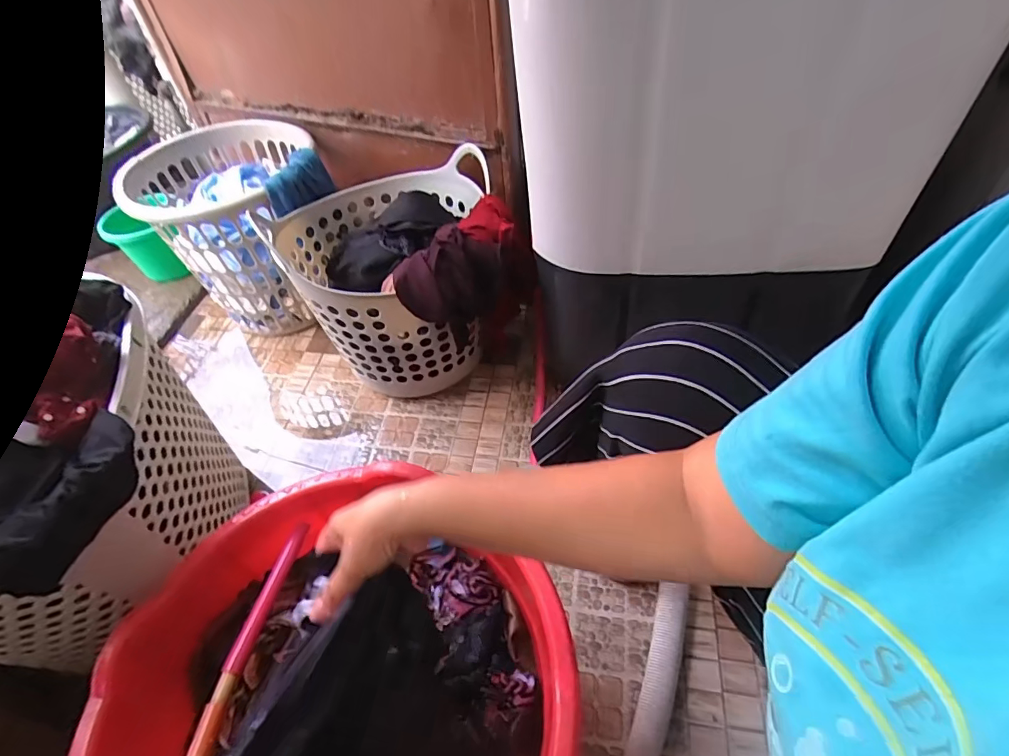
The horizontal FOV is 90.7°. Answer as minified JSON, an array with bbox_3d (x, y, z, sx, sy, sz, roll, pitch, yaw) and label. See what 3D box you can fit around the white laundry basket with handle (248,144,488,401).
[{"bbox_3d":[-0.219,-0.170,0.962,0.358,0.370,0.346,5,51,9],"label":"white laundry basket with handle"}]

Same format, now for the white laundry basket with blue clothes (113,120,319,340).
[{"bbox_3d":[-0.555,-0.306,1.091,0.344,0.372,0.326,-3,50,3],"label":"white laundry basket with blue clothes"}]

